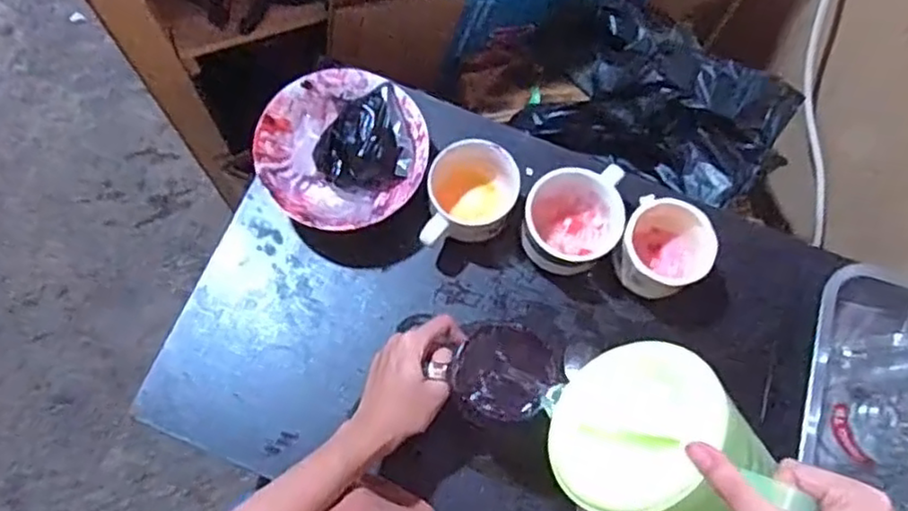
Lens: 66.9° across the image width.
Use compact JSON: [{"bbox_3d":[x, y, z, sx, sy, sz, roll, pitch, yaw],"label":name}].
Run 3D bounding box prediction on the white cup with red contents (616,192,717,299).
[{"bbox_3d":[0.186,-0.006,0.622,0.078,0.060,0.081,0,74,-2],"label":"white cup with red contents"}]

